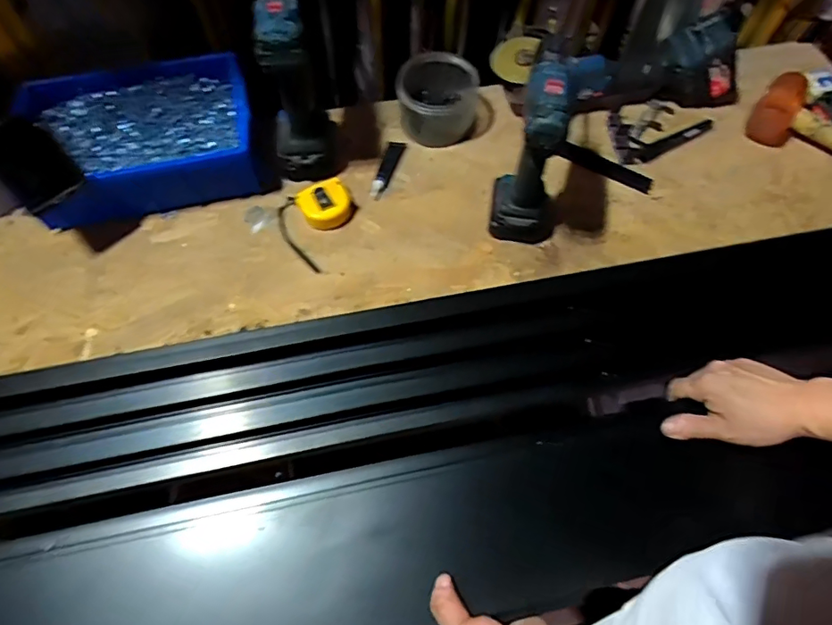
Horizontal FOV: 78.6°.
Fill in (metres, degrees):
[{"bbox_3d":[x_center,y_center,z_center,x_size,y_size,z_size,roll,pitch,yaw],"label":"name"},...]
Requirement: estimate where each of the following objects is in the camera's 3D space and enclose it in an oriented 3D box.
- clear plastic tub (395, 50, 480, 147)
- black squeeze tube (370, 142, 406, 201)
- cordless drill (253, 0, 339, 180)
[{"bbox_3d":[0.036,-0.313,0.748,0.113,0.076,0.108,1,63,-2],"label":"clear plastic tub"},{"bbox_3d":[-0.042,-0.208,0.725,0.027,0.012,0.107,16,61,10],"label":"black squeeze tube"},{"bbox_3d":[-0.155,-0.289,0.650,0.082,0.221,0.142,-12,62,-6],"label":"cordless drill"}]

